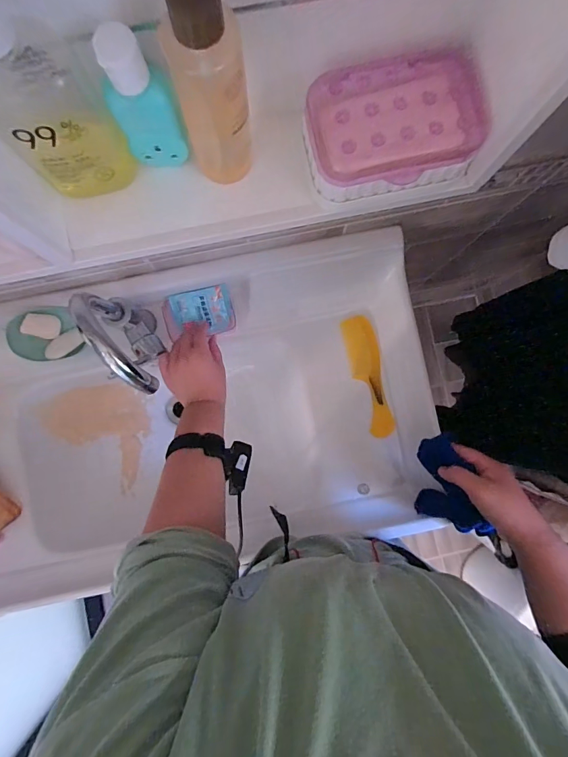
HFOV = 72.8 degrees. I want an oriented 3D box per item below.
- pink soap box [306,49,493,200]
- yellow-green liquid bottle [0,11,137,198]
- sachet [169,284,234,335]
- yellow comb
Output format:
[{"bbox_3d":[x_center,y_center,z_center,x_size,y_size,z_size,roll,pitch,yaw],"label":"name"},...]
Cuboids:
[{"bbox_3d":[0.077,-0.179,0.274,0.128,0.040,0.078,-9,87,-2],"label":"pink soap box"},{"bbox_3d":[-0.138,-0.157,0.233,0.063,0.121,0.035,-16,87,-2],"label":"yellow-green liquid bottle"},{"bbox_3d":[-0.131,-0.108,0.628,0.090,0.008,0.072,-13,111,-1],"label":"sachet"},{"bbox_3d":[0.143,-0.003,0.645,0.051,0.008,0.201,-14,91,1],"label":"yellow comb"}]

